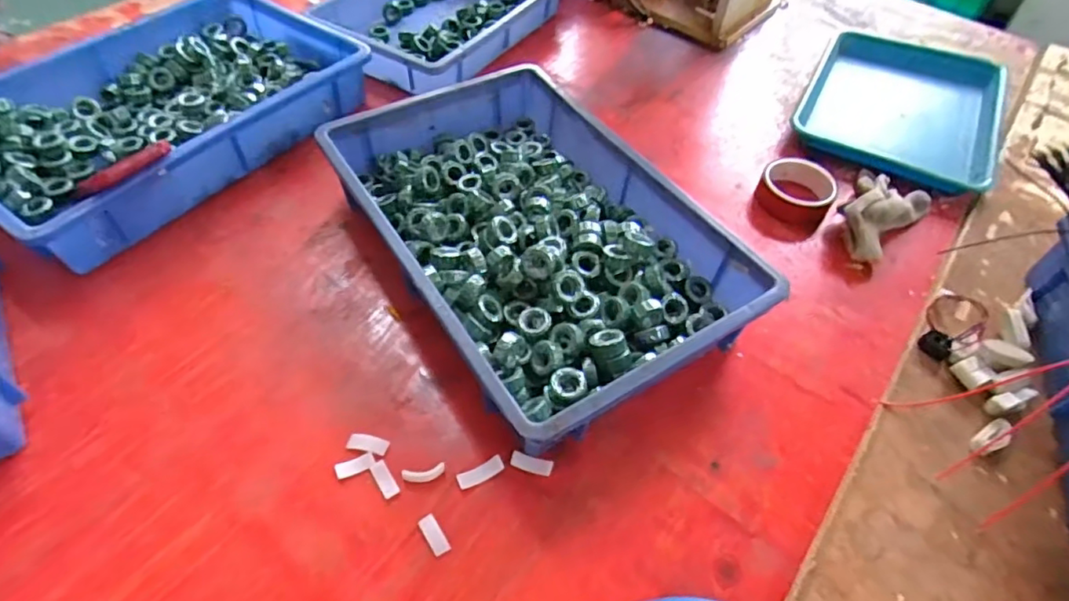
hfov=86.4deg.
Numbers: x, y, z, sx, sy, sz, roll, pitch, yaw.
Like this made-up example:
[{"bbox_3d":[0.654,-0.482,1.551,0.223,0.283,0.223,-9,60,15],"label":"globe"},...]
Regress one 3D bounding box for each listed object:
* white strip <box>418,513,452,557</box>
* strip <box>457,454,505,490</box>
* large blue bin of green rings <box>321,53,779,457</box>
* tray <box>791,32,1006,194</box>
[{"bbox_3d":[-0.077,0.180,0.439,0.014,0.004,0.032,-27,57,-22],"label":"white strip"},{"bbox_3d":[-0.043,0.142,0.469,0.039,0.004,0.015,-24,56,-21],"label":"strip"},{"bbox_3d":[-0.008,-0.074,0.599,0.285,0.081,0.439,-27,57,-22],"label":"large blue bin of green rings"},{"bbox_3d":[0.528,-0.284,0.823,0.252,0.042,0.317,26,54,16],"label":"tray"}]

